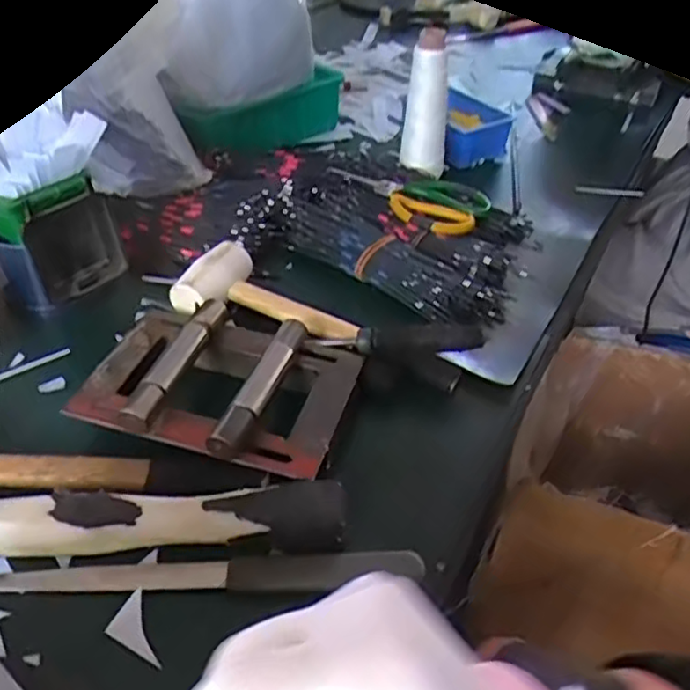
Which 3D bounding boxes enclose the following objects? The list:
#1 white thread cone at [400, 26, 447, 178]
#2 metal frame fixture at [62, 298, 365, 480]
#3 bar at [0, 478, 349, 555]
[{"bbox_3d":[0.097,-0.274,0.776,0.052,0.173,0.047,6,41,4],"label":"white thread cone"},{"bbox_3d":[-0.096,0.032,0.513,0.198,0.056,0.140,13,42,12],"label":"metal frame fixture"},{"bbox_3d":[-0.158,0.113,0.417,0.313,0.032,0.037,-1,41,-4],"label":"bar"}]

